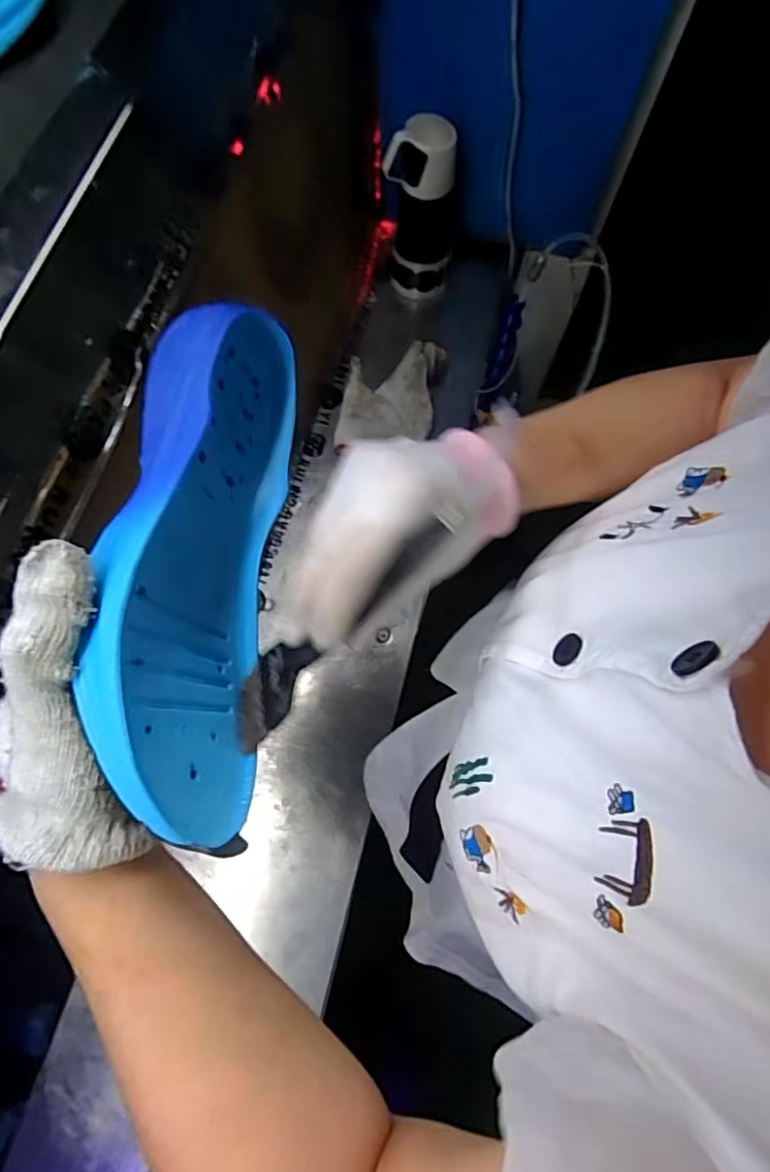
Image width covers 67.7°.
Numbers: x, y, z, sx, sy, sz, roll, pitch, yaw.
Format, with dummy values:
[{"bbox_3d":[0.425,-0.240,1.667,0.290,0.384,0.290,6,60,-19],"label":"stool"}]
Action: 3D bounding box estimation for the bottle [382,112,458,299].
[{"bbox_3d":[0.048,-0.473,0.728,0.082,0.209,0.068,15,69,5],"label":"bottle"}]

